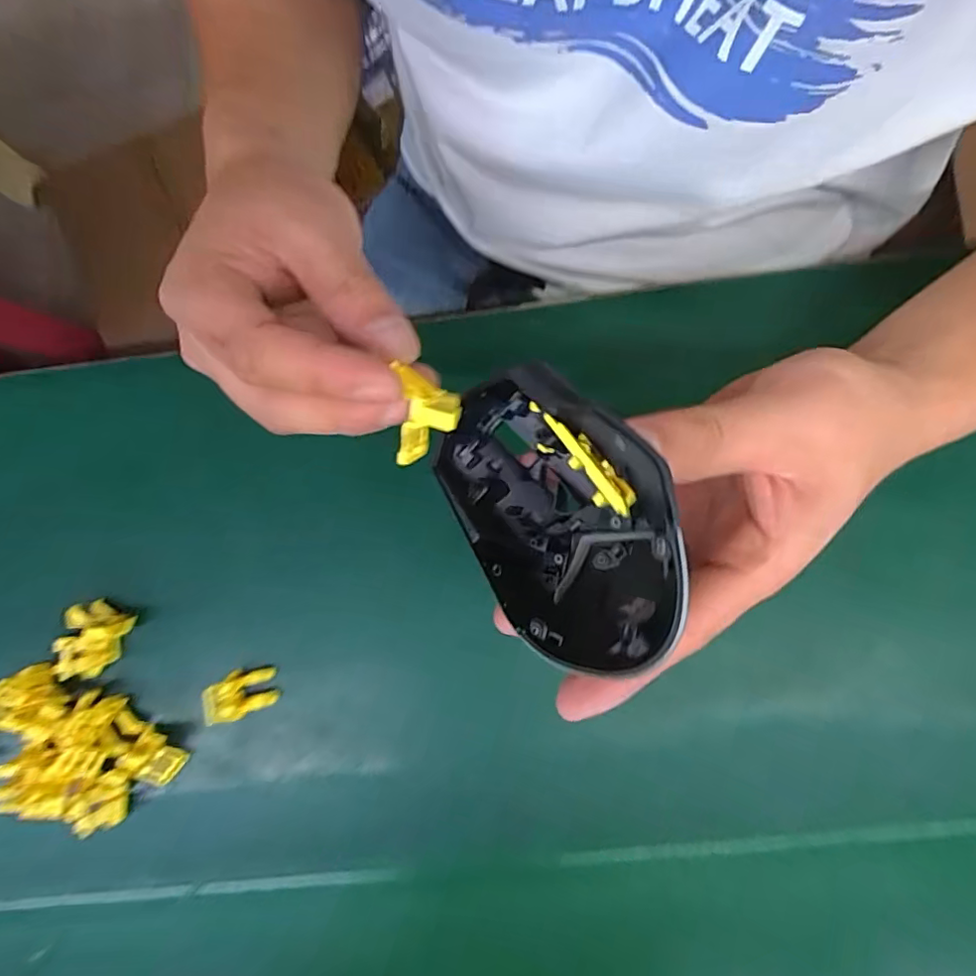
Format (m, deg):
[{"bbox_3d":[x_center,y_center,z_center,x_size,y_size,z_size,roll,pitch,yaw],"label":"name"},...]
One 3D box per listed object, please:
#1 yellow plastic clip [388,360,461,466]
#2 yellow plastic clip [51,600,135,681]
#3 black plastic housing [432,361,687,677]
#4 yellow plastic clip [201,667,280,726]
[{"bbox_3d":[-0.021,-0.025,0.200,0.022,0.016,0.030,3,79,1],"label":"yellow plastic clip"},{"bbox_3d":[-0.218,0.083,0.313,0.029,0.030,0.039,29,87,6],"label":"yellow plastic clip"},{"bbox_3d":[0.029,0.012,0.218,0.119,0.052,0.094,50,127,30],"label":"black plastic housing"},{"bbox_3d":[-0.131,0.109,0.307,0.030,0.029,0.024,-18,84,2],"label":"yellow plastic clip"}]

